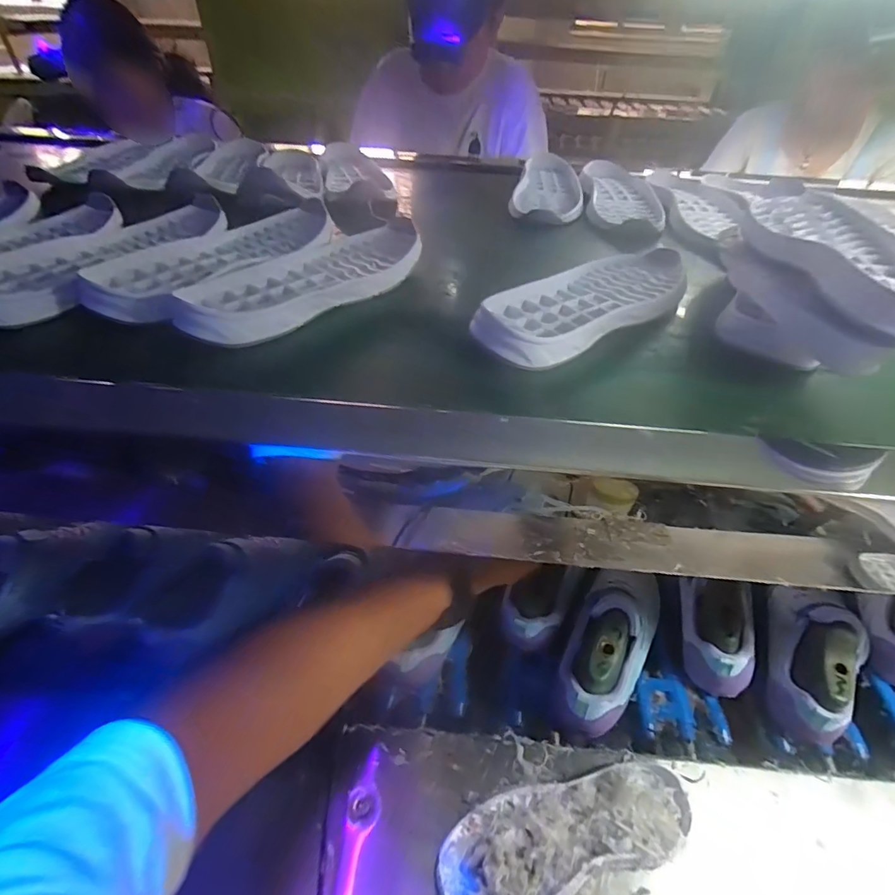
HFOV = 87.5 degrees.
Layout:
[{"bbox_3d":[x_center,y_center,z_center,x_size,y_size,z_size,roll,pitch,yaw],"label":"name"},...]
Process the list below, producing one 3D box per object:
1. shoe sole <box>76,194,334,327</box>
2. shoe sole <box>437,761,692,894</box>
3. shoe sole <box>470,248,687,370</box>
[{"bbox_3d":[-0.200,-0.180,0.426,0.104,0.030,0.247,13,44,20],"label":"shoe sole"},{"bbox_3d":[0.097,0.317,0.386,0.209,0.042,0.079,-15,42,-11],"label":"shoe sole"},{"bbox_3d":[0.127,-0.136,0.399,0.273,0.031,0.103,-33,48,-28],"label":"shoe sole"}]

